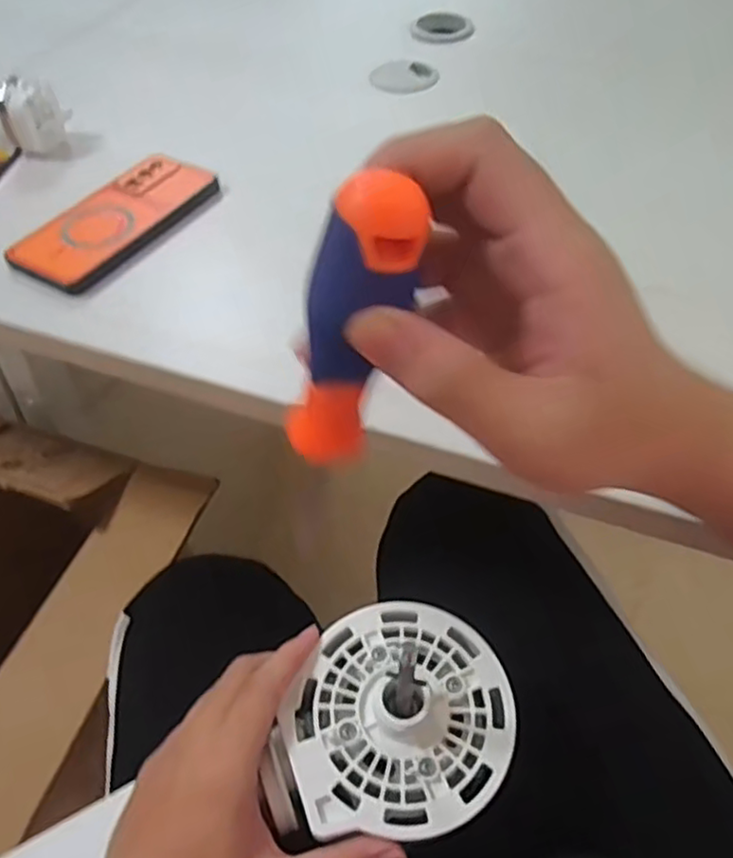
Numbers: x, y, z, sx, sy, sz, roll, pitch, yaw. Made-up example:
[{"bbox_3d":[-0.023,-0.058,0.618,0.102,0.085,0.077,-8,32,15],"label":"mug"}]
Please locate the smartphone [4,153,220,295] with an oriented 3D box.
[{"bbox_3d":[-0.194,-0.164,0.511,0.077,0.014,0.163,27,58,23],"label":"smartphone"}]

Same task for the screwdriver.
[{"bbox_3d":[-0.008,-0.012,0.224,0.026,0.148,0.020,-11,50,-23],"label":"screwdriver"}]

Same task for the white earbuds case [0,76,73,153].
[{"bbox_3d":[-0.289,-0.274,0.571,0.054,0.052,0.030,-26,54,-16],"label":"white earbuds case"}]

